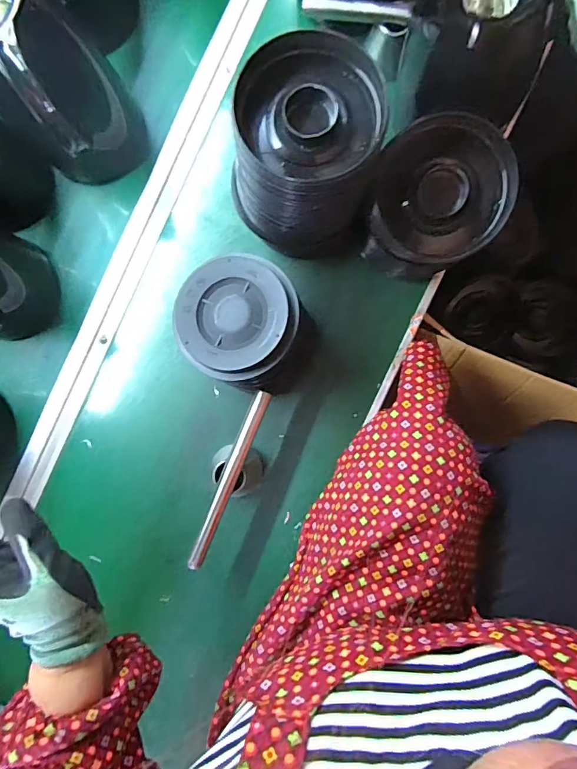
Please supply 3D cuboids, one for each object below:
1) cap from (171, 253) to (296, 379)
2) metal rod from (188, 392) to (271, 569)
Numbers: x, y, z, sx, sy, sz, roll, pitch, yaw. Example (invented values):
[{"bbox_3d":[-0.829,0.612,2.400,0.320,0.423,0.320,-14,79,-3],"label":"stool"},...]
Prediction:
[{"bbox_3d":[-0.052,-0.065,0.420,0.117,0.011,0.114,0,89,6],"label":"cap"},{"bbox_3d":[-0.064,0.102,0.476,0.017,0.010,0.199,22,91,6],"label":"metal rod"}]

